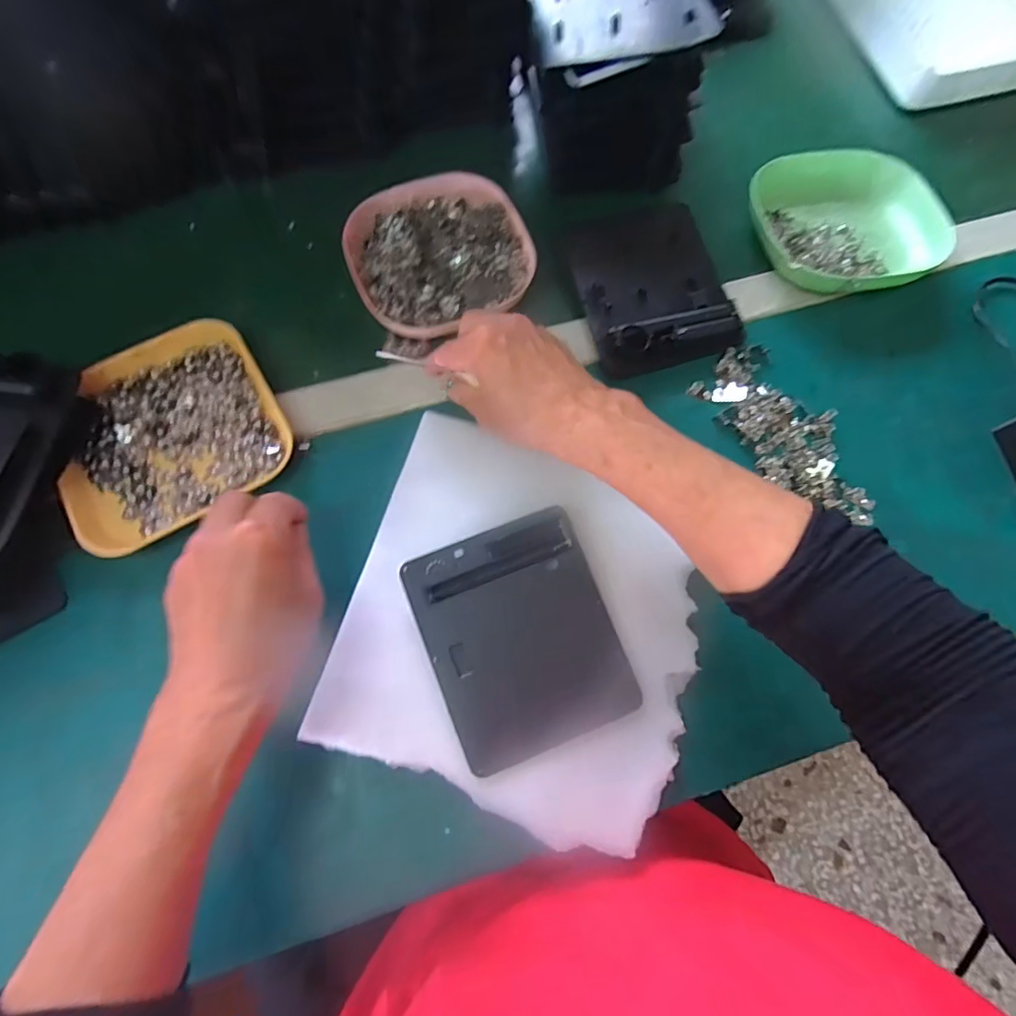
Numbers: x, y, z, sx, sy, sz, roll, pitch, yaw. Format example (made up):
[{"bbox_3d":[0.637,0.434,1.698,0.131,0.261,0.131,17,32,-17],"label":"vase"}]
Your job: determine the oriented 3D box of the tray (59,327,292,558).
[{"bbox_3d":[-0.238,-0.058,0.382,0.142,0.017,0.150,-27,75,-10],"label":"tray"}]

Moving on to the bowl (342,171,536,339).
[{"bbox_3d":[-0.056,-0.204,0.432,0.136,0.031,0.134,1,72,-2],"label":"bowl"}]

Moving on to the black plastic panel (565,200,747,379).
[{"bbox_3d":[0.112,-0.176,0.427,0.115,0.021,0.140,-16,74,-7],"label":"black plastic panel"}]

